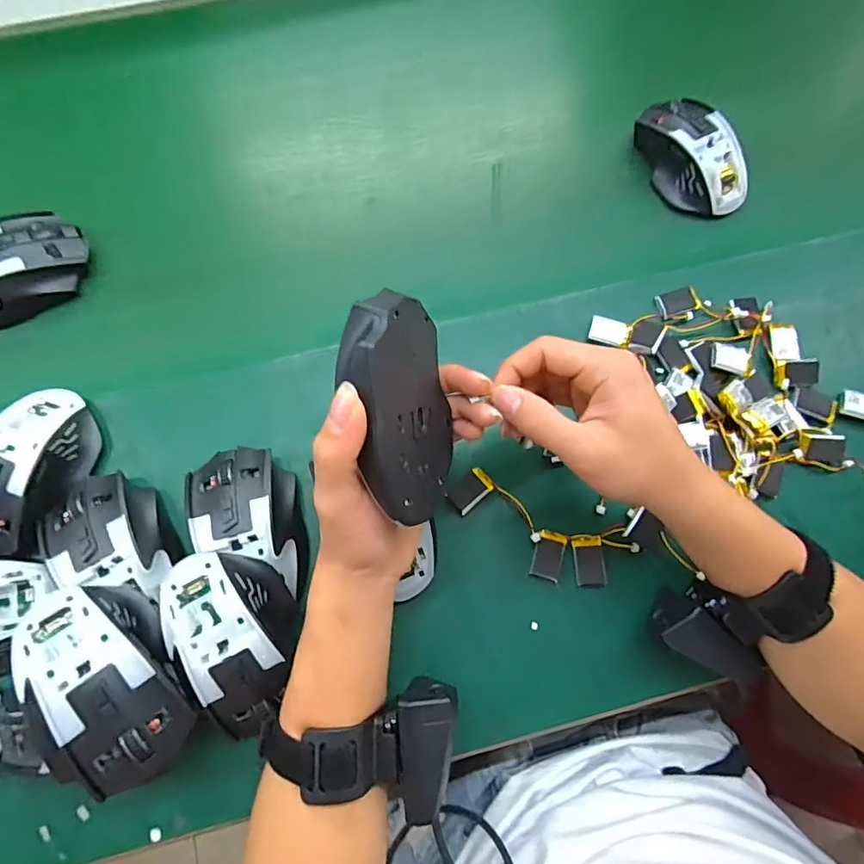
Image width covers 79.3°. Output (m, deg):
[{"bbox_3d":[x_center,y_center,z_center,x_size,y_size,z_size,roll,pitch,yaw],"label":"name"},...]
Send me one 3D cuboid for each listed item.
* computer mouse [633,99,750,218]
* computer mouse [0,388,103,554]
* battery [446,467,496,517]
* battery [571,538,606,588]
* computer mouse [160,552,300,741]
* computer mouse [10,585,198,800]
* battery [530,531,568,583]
[{"bbox_3d":[0.221,-0.237,0.452,0.058,0.052,0.112,-21,75,-6],"label":"computer mouse"},{"bbox_3d":[-0.278,0.026,0.361,0.067,0.041,0.113,23,75,6],"label":"computer mouse"},{"bbox_3d":[0.027,0.043,0.374,0.032,0.006,0.020,-39,78,-11],"label":"battery"},{"bbox_3d":[0.110,0.091,0.364,0.020,0.004,0.033,-4,74,-1],"label":"battery"},{"bbox_3d":[-0.118,0.124,0.318,0.068,0.040,0.105,-27,76,-8],"label":"computer mouse"},{"bbox_3d":[-0.191,0.143,0.296,0.074,0.039,0.121,-32,76,-9],"label":"computer mouse"},{"bbox_3d":[0.082,0.087,0.365,0.020,0.004,0.033,17,74,5],"label":"battery"}]

